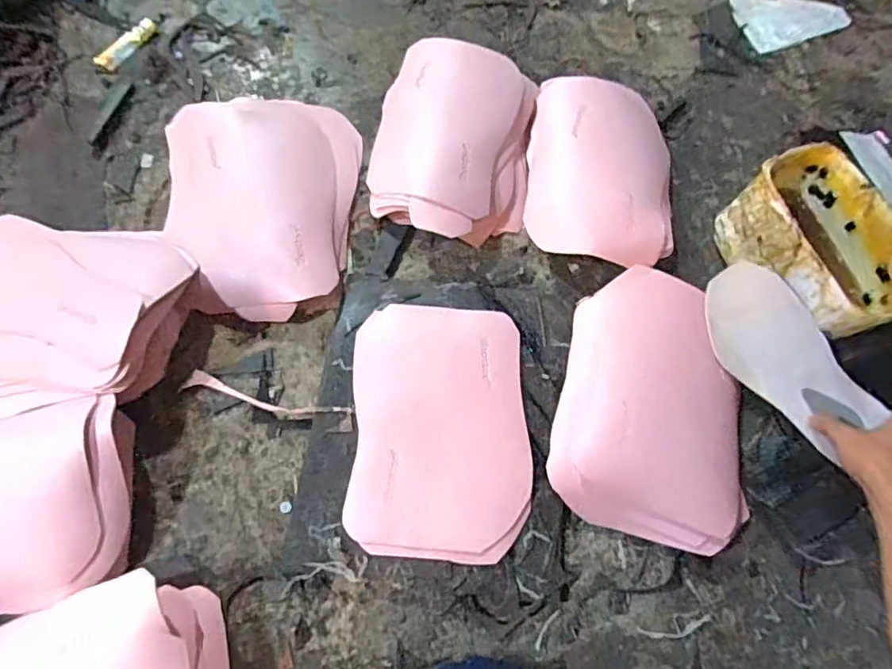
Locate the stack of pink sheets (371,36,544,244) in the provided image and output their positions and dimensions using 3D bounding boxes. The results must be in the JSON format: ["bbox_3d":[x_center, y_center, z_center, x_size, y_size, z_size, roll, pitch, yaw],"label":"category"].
[{"bbox_3d":[0.011,-0.250,0.688,0.200,0.060,0.288,8,69,0],"label":"stack of pink sheets"}]

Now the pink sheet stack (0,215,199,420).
[{"bbox_3d":[-0.418,-0.019,0.564,0.256,0.081,0.215,8,69,0],"label":"pink sheet stack"}]

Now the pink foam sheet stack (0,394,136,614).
[{"bbox_3d":[-0.442,0.163,0.497,0.280,0.070,0.192,-2,69,-4],"label":"pink foam sheet stack"}]

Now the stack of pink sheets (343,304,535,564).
[{"bbox_3d":[-0.006,0.093,0.564,0.182,0.014,0.263,1,70,-2],"label":"stack of pink sheets"}]

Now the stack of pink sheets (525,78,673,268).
[{"bbox_3d":[0.199,-0.214,0.689,0.186,0.062,0.268,11,69,1],"label":"stack of pink sheets"}]

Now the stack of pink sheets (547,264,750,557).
[{"bbox_3d":[0.229,0.073,0.581,0.201,0.043,0.282,14,69,2],"label":"stack of pink sheets"}]

